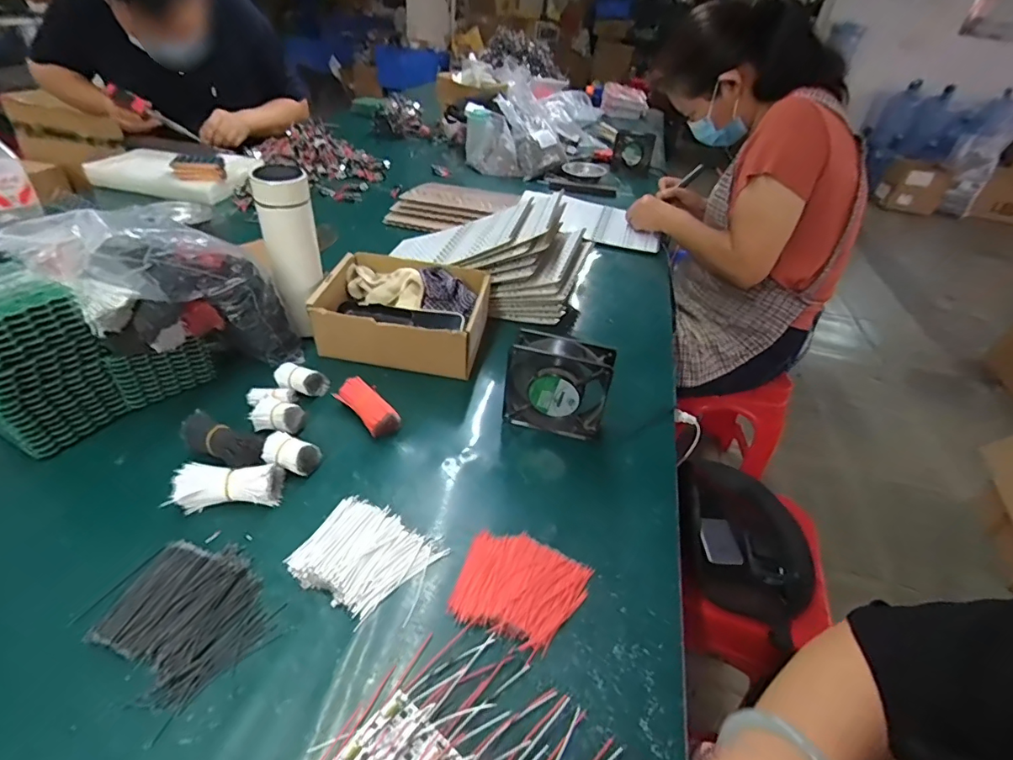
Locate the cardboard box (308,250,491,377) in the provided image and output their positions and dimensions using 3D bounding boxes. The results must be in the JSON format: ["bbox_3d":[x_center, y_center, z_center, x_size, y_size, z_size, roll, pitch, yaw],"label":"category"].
[{"bbox_3d":[-0.146,-0.096,0.712,0.216,0.083,0.164,8,38,2],"label":"cardboard box"}]

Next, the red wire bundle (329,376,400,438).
[{"bbox_3d":[-0.169,0.031,0.607,0.091,0.030,0.038,35,43,30],"label":"red wire bundle"}]

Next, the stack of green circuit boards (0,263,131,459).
[{"bbox_3d":[-0.495,-0.016,0.510,0.110,0.166,0.111,27,42,25],"label":"stack of green circuit boards"}]

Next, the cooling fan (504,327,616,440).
[{"bbox_3d":[0.061,0.013,0.601,0.119,0.130,0.035,14,38,10],"label":"cooling fan"}]

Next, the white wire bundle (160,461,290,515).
[{"bbox_3d":[-0.279,0.108,0.498,0.098,0.039,0.037,-3,39,-12],"label":"white wire bundle"}]

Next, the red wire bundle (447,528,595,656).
[{"bbox_3d":[0.013,0.188,0.456,0.112,0.018,0.095,19,38,13],"label":"red wire bundle"}]

